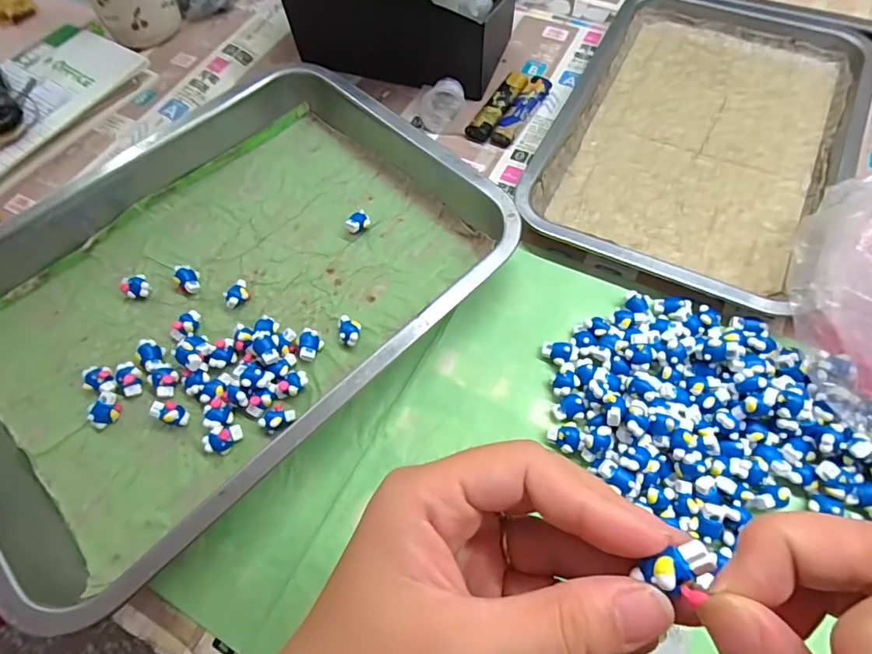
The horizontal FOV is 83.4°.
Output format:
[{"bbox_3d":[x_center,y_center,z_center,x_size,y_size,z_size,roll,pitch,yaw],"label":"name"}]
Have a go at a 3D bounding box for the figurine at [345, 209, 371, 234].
[{"bbox_3d":[-0.058,-0.078,0.364,0.011,0.014,0.021,34,69,19],"label":"figurine"}]

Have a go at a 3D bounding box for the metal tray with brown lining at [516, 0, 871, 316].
[{"bbox_3d":[0.211,-0.159,0.388,0.205,0.022,0.310,24,66,15],"label":"metal tray with brown lining"}]

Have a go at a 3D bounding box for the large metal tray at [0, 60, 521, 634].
[{"bbox_3d":[-0.152,-0.036,0.330,0.332,0.044,0.282,-42,68,-17],"label":"large metal tray"}]

